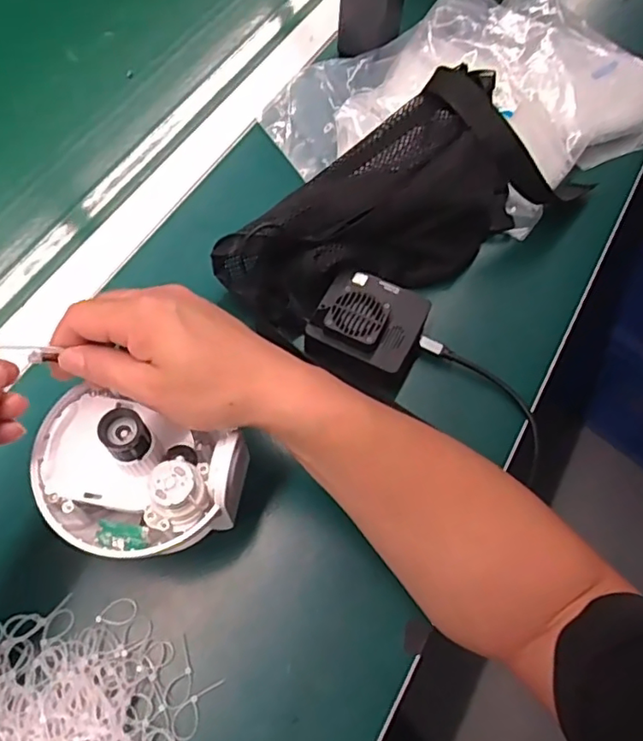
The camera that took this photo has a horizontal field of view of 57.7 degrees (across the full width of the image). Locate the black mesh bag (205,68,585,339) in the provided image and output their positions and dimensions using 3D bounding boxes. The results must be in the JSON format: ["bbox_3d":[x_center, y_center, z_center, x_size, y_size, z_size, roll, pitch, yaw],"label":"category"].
[{"bbox_3d":[0.054,-0.133,0.466,0.286,0.087,0.126,-30,69,-16],"label":"black mesh bag"}]

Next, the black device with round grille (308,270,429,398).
[{"bbox_3d":[0.036,-0.035,0.442,0.081,0.036,0.078,20,65,7],"label":"black device with round grille"}]

